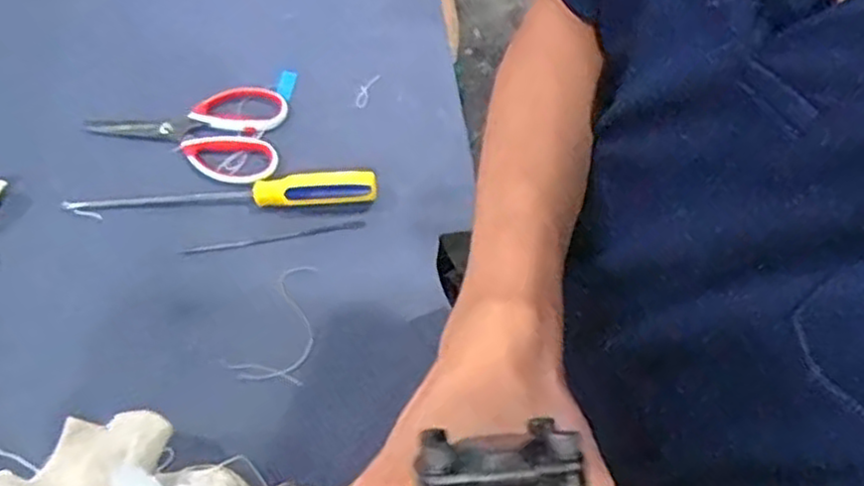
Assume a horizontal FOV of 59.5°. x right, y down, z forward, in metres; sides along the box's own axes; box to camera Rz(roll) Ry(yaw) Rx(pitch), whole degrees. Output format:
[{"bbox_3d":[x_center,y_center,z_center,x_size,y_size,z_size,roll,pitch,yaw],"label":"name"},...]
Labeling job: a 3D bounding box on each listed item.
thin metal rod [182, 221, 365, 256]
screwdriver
[{"bbox_3d":[-0.150,-0.004,0.711,0.171,0.008,0.008,-8,64,-3],"label":"thin metal rod"},{"bbox_3d":[-0.201,-0.046,0.715,0.295,0.028,0.028,-3,64,-1],"label":"screwdriver"}]

